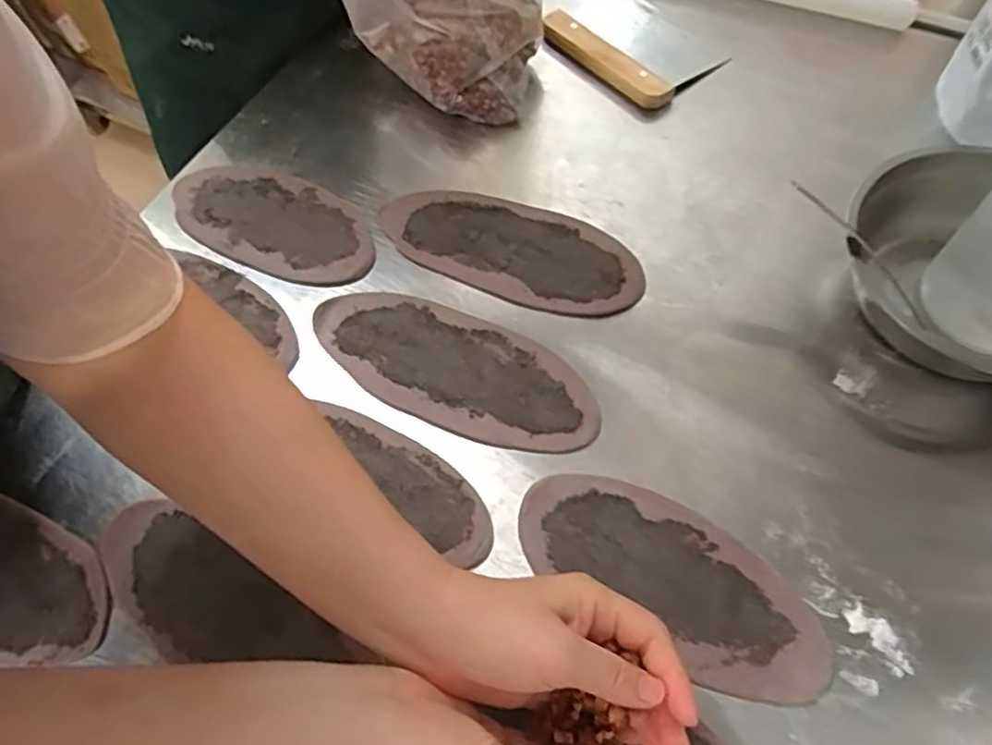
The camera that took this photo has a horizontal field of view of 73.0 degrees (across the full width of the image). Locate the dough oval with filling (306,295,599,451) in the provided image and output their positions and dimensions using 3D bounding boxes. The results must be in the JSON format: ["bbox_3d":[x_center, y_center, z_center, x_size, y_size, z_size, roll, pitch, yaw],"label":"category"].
[{"bbox_3d":[-0.031,-0.003,0.478,0.214,0.011,0.084,21,64,14],"label":"dough oval with filling"}]

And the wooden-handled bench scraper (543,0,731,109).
[{"bbox_3d":[0.131,-0.311,0.632,0.111,0.023,0.148,-37,66,-16],"label":"wooden-handled bench scraper"}]

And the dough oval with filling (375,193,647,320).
[{"bbox_3d":[0.009,-0.097,0.522,0.208,0.006,0.084,19,64,13],"label":"dough oval with filling"}]

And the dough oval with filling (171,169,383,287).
[{"bbox_3d":[-0.181,-0.124,0.548,0.181,0.007,0.091,23,65,15],"label":"dough oval with filling"}]

